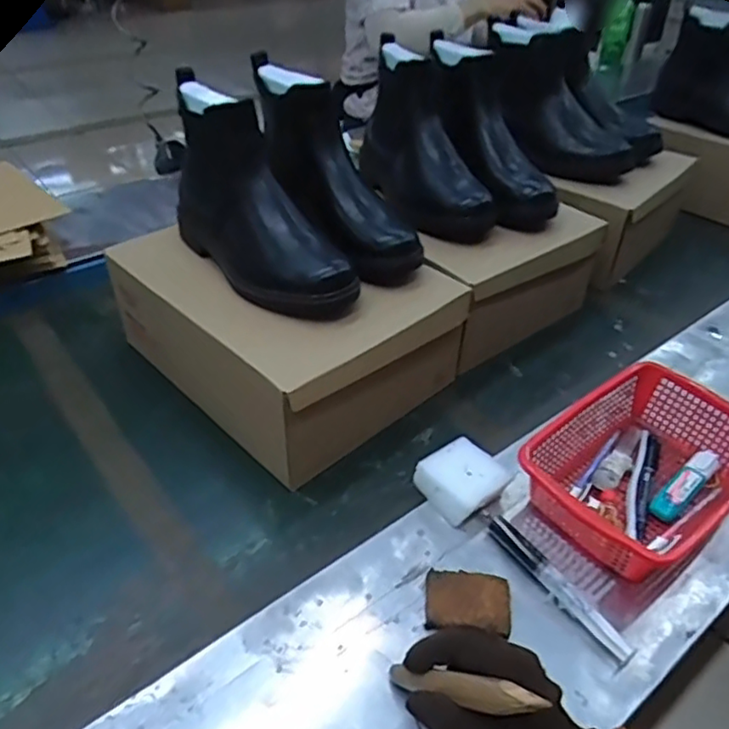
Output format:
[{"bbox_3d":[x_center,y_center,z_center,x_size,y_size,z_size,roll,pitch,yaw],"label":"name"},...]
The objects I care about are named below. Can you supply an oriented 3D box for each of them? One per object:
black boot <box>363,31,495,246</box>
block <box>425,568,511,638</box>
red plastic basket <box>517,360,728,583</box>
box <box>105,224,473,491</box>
[{"bbox_3d":[0.071,-0.276,0.790,0.093,0.176,0.251,-12,40,-16],"label":"black boot"},{"bbox_3d":[0.083,0.189,0.504,0.066,0.011,0.047,7,38,7],"label":"block"},{"bbox_3d":[0.256,0.097,0.585,0.220,0.074,0.151,-27,46,-31],"label":"red plastic basket"},{"bbox_3d":[-0.090,-0.048,0.730,0.327,0.143,0.246,32,47,33],"label":"box"}]

